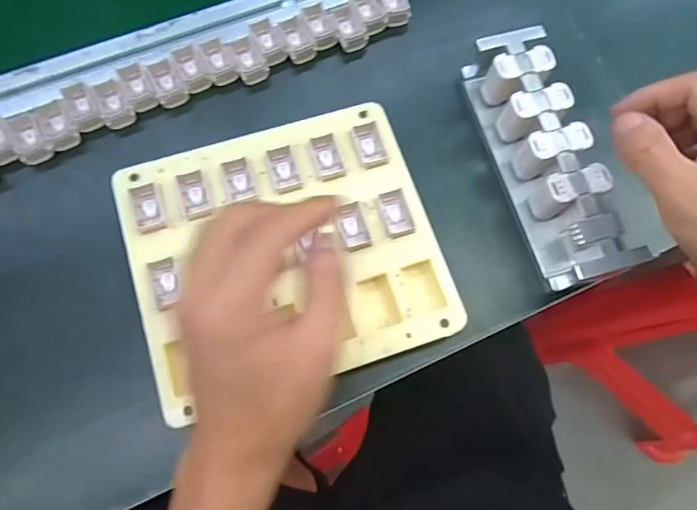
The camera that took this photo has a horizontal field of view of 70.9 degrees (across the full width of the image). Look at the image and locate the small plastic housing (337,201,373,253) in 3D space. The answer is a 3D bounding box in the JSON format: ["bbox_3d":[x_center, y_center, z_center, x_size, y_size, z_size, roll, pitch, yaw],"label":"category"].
[{"bbox_3d":[0.004,-0.020,0.337,0.019,0.010,0.036,-13,73,-6],"label":"small plastic housing"}]

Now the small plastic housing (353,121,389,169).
[{"bbox_3d":[0.016,-0.079,0.354,0.020,0.009,0.032,-17,74,-7],"label":"small plastic housing"}]

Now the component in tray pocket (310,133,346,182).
[{"bbox_3d":[-0.015,-0.069,0.350,0.018,0.010,0.032,-17,74,-7],"label":"component in tray pocket"}]

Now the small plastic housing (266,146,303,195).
[{"bbox_3d":[-0.044,-0.060,0.344,0.018,0.009,0.031,-16,74,-7],"label":"small plastic housing"}]

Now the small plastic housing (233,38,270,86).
[{"bbox_3d":[-0.078,-0.155,0.391,0.022,0.011,0.035,-17,74,-7],"label":"small plastic housing"}]

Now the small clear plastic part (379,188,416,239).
[{"bbox_3d":[0.033,-0.028,0.342,0.018,0.011,0.032,-16,74,-7],"label":"small clear plastic part"}]

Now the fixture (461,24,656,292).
[{"bbox_3d":[0.141,-0.071,0.355,0.051,0.047,0.185,-14,73,-6],"label":"fixture"}]

